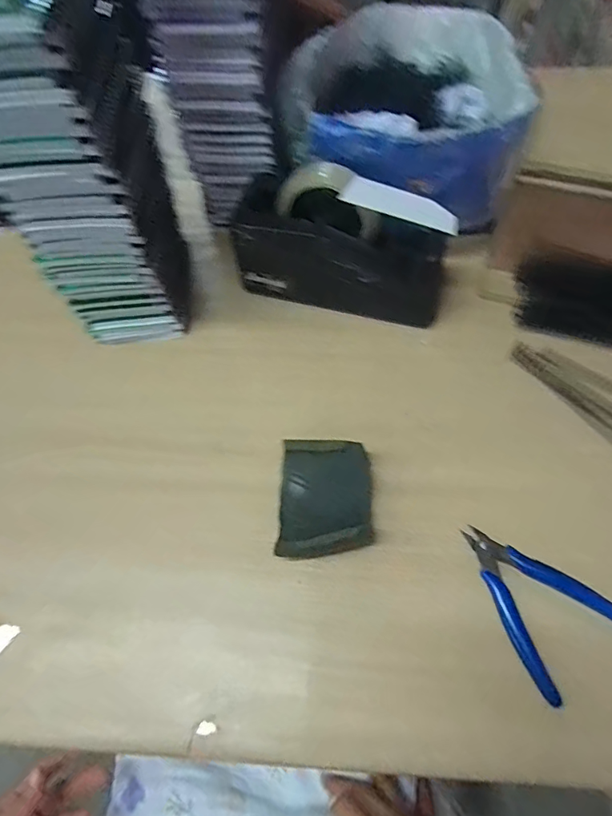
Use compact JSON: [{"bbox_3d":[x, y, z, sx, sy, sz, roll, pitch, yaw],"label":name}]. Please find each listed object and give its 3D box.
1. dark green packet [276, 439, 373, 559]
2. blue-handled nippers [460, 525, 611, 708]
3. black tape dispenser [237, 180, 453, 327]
[{"bbox_3d":[0.016,0.073,0.383,0.074,0.036,0.092,-1,63,2],"label":"dark green packet"},{"bbox_3d":[0.163,0.134,0.347,0.081,0.009,0.112,-33,66,-14],"label":"blue-handled nippers"},{"bbox_3d":[0.033,-0.143,0.453,0.199,0.084,0.071,15,65,10],"label":"black tape dispenser"}]

